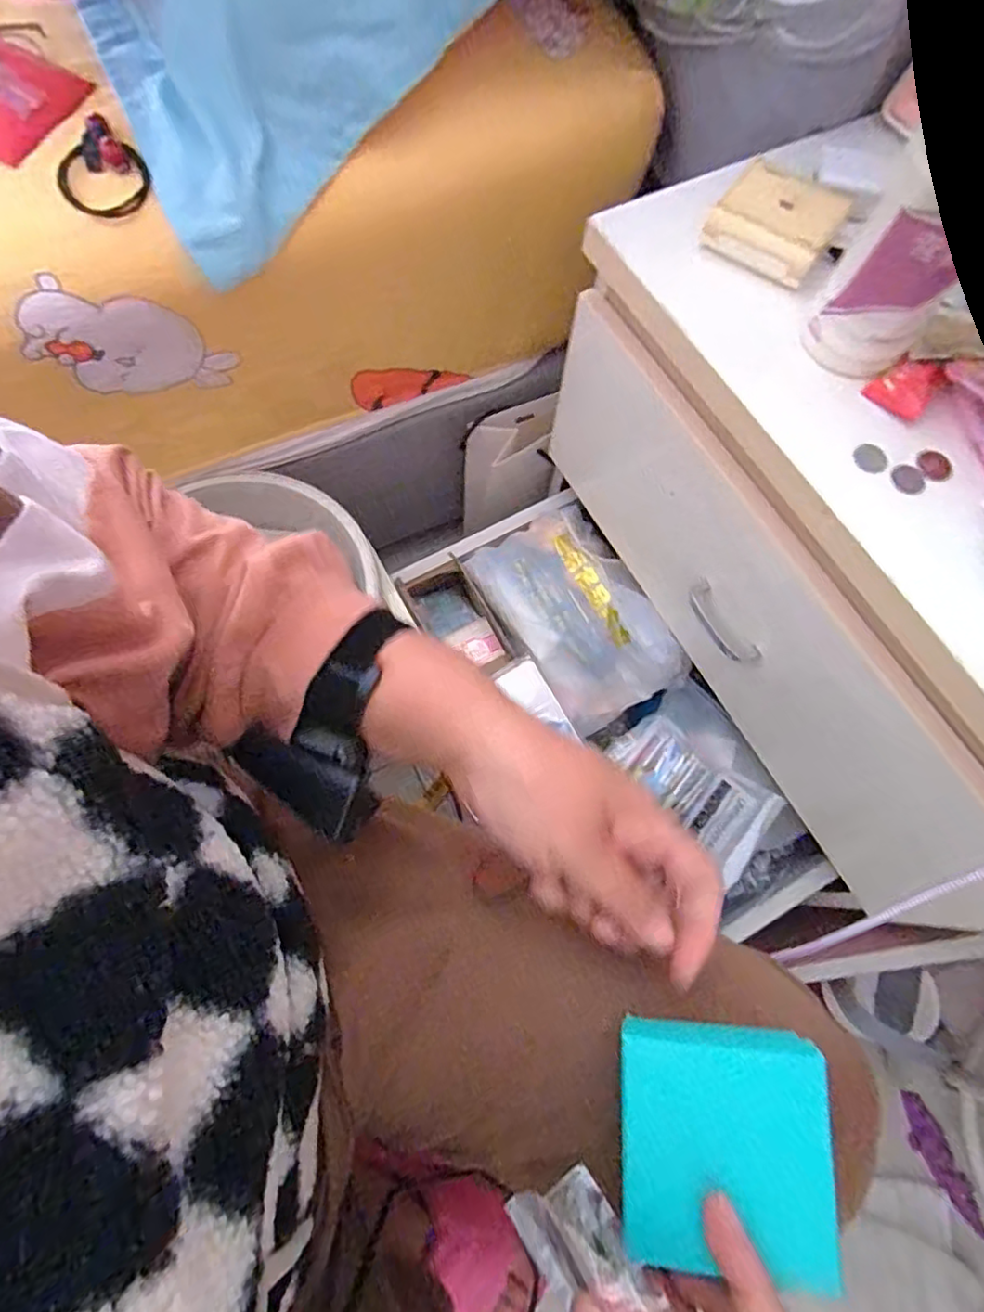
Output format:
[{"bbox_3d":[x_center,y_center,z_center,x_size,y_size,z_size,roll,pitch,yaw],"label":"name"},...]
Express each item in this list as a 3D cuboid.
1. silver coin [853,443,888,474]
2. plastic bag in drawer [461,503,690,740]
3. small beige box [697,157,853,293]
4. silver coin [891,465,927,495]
[{"bbox_3d":[0.212,-0.110,0.349,0.018,0.004,0.018,0,76,0],"label":"silver coin"},{"bbox_3d":[0.082,-0.043,0.596,0.135,0.075,0.205,-30,74,-13],"label":"plastic bag in drawer"},{"bbox_3d":[0.175,-0.269,0.390,0.068,0.024,0.063,34,72,10],"label":"small beige box"},{"bbox_3d":[0.232,-0.098,0.346,0.018,0.004,0.018,1,70,-2],"label":"silver coin"}]

